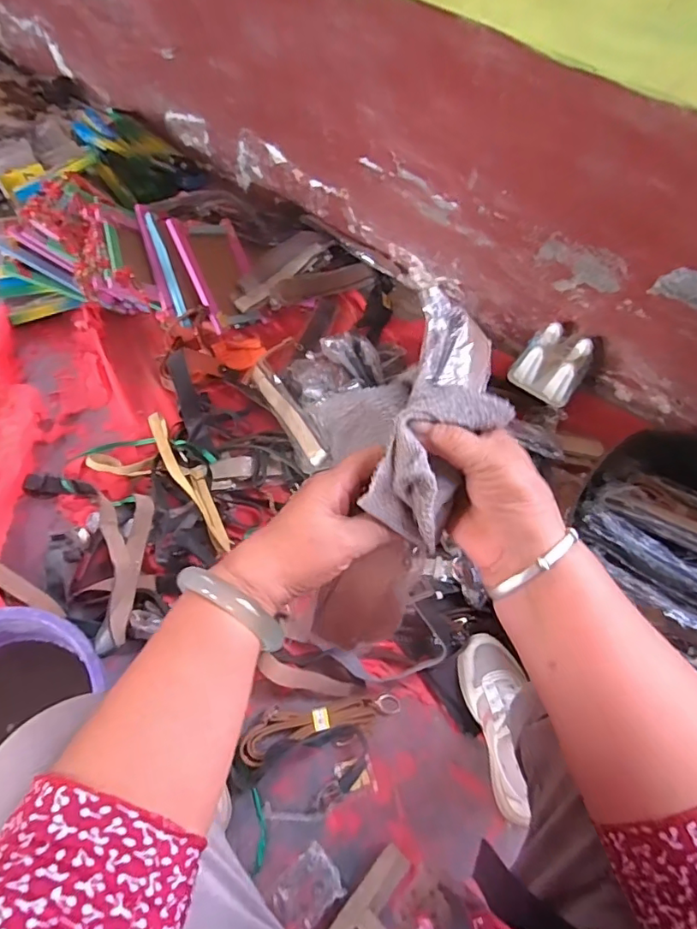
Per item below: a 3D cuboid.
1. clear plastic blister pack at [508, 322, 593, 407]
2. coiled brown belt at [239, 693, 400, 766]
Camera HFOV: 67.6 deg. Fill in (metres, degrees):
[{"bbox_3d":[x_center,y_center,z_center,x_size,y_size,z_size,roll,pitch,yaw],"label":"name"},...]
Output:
[{"bbox_3d":[0.389,-0.190,0.998,0.121,0.104,0.092,33,66,14],"label":"clear plastic blister pack"},{"bbox_3d":[-0.039,0.368,0.746,0.232,0.039,0.069,-15,64,-10],"label":"coiled brown belt"}]

